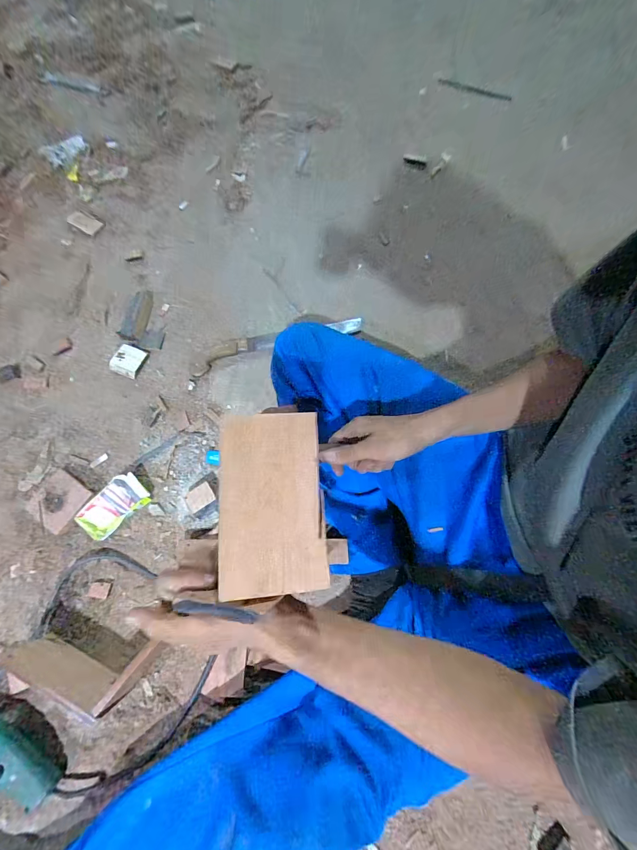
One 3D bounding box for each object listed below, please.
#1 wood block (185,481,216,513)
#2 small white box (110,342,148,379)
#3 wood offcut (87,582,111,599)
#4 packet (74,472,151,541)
[{"bbox_3d":[-0.185,0.115,0.546,0.041,0.030,0.034,-33,76,-9],"label":"wood block"},{"bbox_3d":[-0.351,-0.119,0.633,0.056,0.013,0.053,21,75,6],"label":"small white box"},{"bbox_3d":[-0.330,0.247,0.517,0.029,0.004,0.022,8,74,3],"label":"wood offcut"},{"bbox_3d":[-0.324,0.127,0.540,0.106,0.032,0.059,-40,77,-11],"label":"packet"}]

